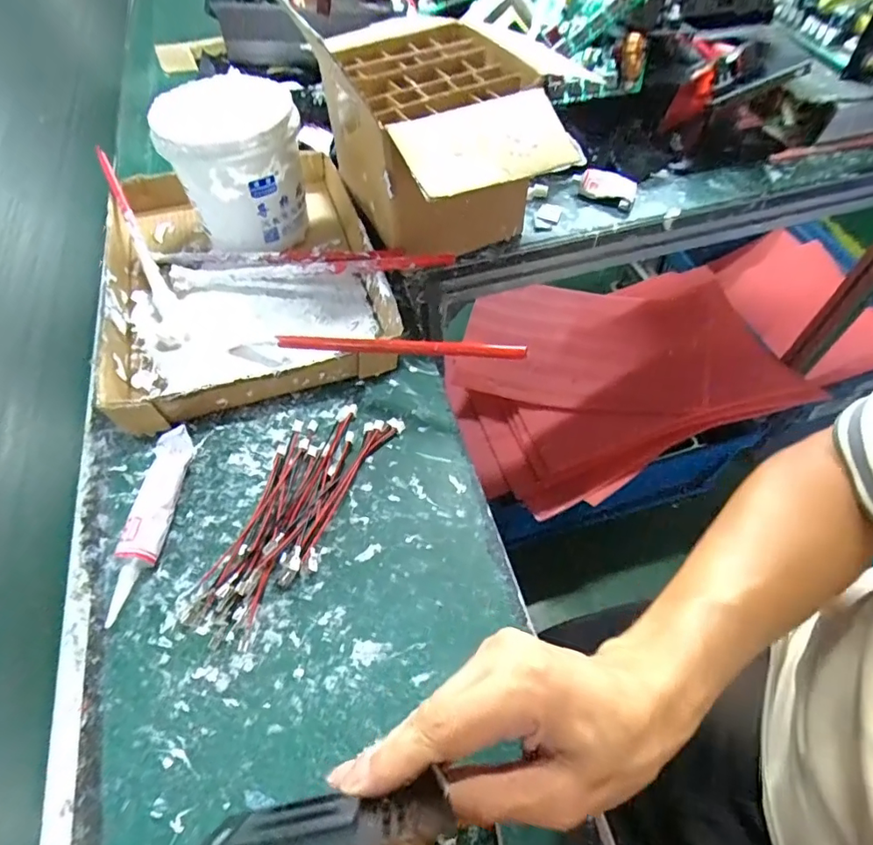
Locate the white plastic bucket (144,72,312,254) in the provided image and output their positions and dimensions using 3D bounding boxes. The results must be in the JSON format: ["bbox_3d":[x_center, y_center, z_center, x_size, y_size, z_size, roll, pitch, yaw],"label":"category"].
[{"bbox_3d":[-0.186,-0.244,0.503,0.121,0.122,0.122,0,57,1],"label":"white plastic bucket"}]

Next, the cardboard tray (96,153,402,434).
[{"bbox_3d":[-0.184,-0.151,0.503,0.251,0.044,0.340,-13,57,-6],"label":"cardboard tray"}]

